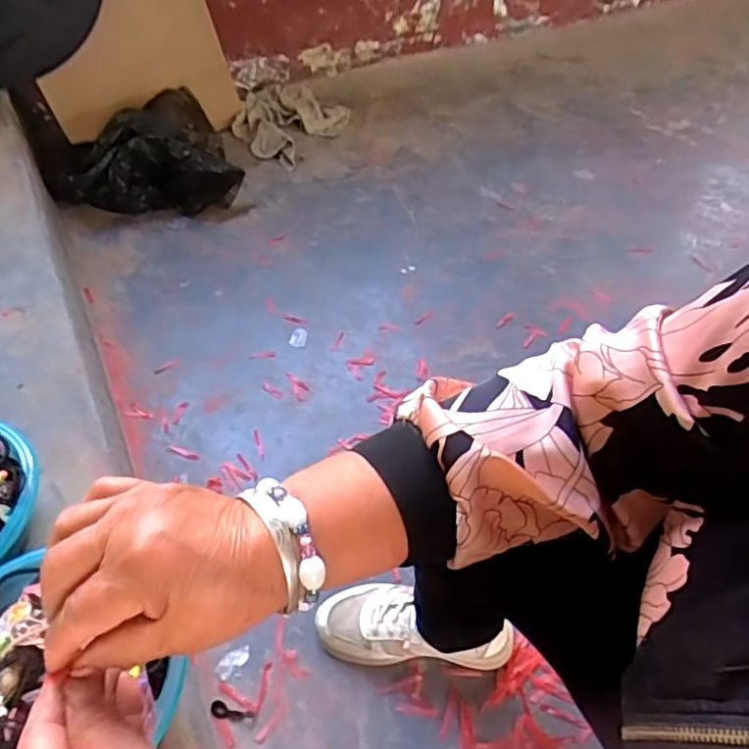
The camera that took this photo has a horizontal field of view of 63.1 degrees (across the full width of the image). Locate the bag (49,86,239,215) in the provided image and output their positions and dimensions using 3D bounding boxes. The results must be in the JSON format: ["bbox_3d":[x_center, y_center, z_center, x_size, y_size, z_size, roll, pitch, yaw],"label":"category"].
[{"bbox_3d":[-0.550,-0.506,1.412,0.443,0.165,0.245,-10,49,-8],"label":"bag"}]

